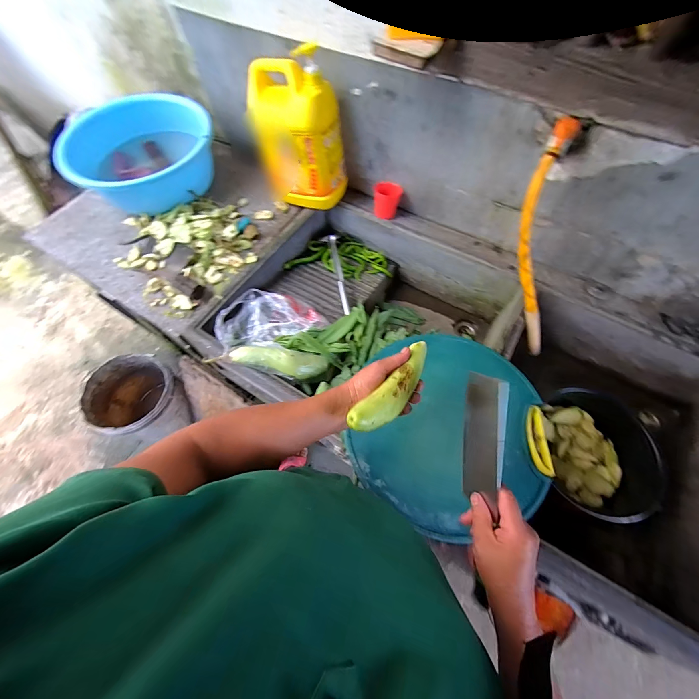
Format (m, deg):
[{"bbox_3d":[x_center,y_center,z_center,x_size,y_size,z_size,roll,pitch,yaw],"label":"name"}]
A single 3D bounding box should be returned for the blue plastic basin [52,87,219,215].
[{"bbox_3d":[-0.568,-0.536,0.861,0.366,0.166,0.366,-1,65,1],"label":"blue plastic basin"}]

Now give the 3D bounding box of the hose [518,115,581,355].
[{"bbox_3d":[0.370,-0.174,0.593,0.074,0.439,0.033,-18,30,-7],"label":"hose"}]

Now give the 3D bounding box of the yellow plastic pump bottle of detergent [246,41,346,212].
[{"bbox_3d":[-0.122,-0.506,0.732,0.207,0.273,0.129,36,71,16],"label":"yellow plastic pump bottle of detergent"}]

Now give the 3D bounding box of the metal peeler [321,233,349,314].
[{"bbox_3d":[-0.031,-0.198,0.793,0.042,0.022,0.264,-11,66,-3],"label":"metal peeler"}]

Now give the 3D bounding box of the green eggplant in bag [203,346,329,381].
[{"bbox_3d":[-0.157,0.025,0.623,0.226,0.057,0.056,9,65,-11],"label":"green eggplant in bag"}]

